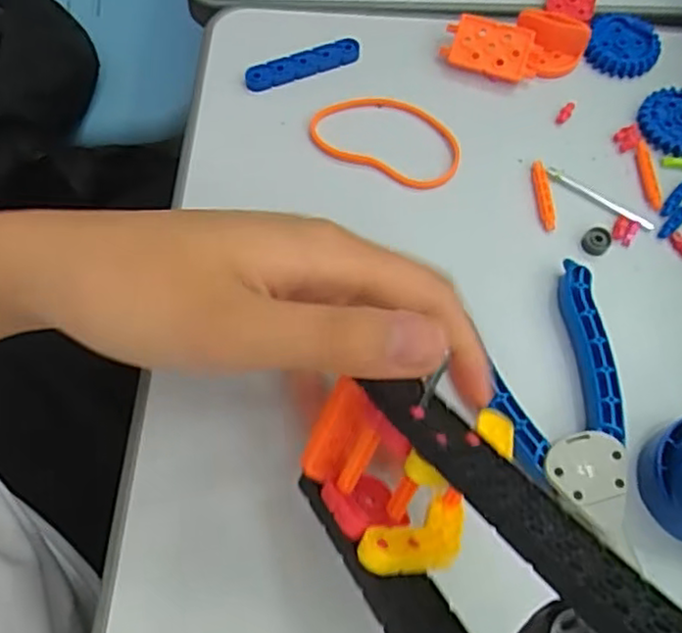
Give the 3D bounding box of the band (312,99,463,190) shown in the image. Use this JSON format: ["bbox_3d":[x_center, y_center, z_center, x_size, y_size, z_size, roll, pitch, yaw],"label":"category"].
[{"bbox_3d":[0.023,-0.090,0.337,0.075,0.006,0.045,22,68,9],"label":"band"}]

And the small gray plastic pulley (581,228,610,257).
[{"bbox_3d":[0.118,-0.035,0.315,0.012,0.006,0.014,37,72,15],"label":"small gray plastic pulley"}]

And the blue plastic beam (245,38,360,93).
[{"bbox_3d":[-0.020,-0.132,0.355,0.062,0.005,0.013,-24,69,-10],"label":"blue plastic beam"}]

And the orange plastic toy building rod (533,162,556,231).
[{"bbox_3d":[0.096,-0.058,0.325,0.007,0.005,0.037,-3,67,-1],"label":"orange plastic toy building rod"}]

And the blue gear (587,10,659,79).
[{"bbox_3d":[0.150,-0.145,0.364,0.038,0.007,0.039,15,68,6],"label":"blue gear"}]

